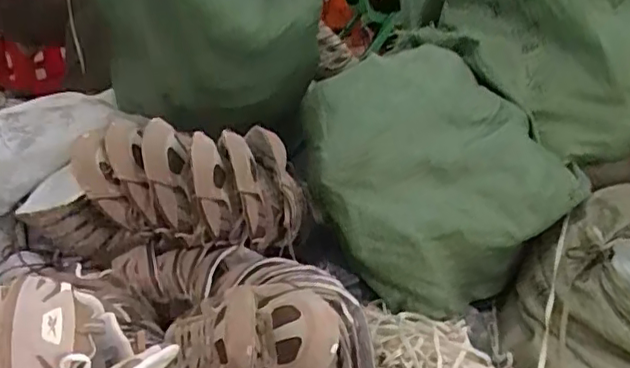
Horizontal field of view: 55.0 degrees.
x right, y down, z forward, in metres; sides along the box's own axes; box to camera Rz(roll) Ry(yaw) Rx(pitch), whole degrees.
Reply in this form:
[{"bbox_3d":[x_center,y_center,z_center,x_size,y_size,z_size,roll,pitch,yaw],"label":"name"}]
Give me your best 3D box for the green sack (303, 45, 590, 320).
[{"bbox_3d":[0.185,-0.029,1.110,0.380,0.328,0.430,-23,34,-35],"label":"green sack"}]

